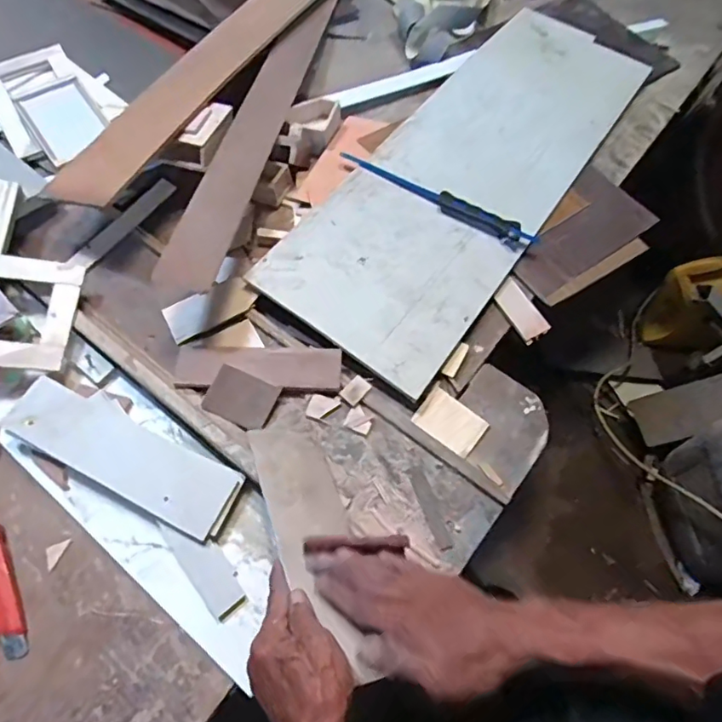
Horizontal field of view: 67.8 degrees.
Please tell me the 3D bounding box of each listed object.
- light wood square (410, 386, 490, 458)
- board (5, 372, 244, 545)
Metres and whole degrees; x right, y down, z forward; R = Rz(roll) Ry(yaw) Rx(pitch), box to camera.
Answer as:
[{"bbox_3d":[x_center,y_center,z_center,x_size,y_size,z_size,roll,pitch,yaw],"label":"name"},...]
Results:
[{"bbox_3d":[0.103,0.069,0.615,0.075,0.006,0.056,37,68,18],"label":"light wood square"},{"bbox_3d":[-0.254,0.097,0.568,0.256,0.009,0.074,26,61,9],"label":"board"}]

